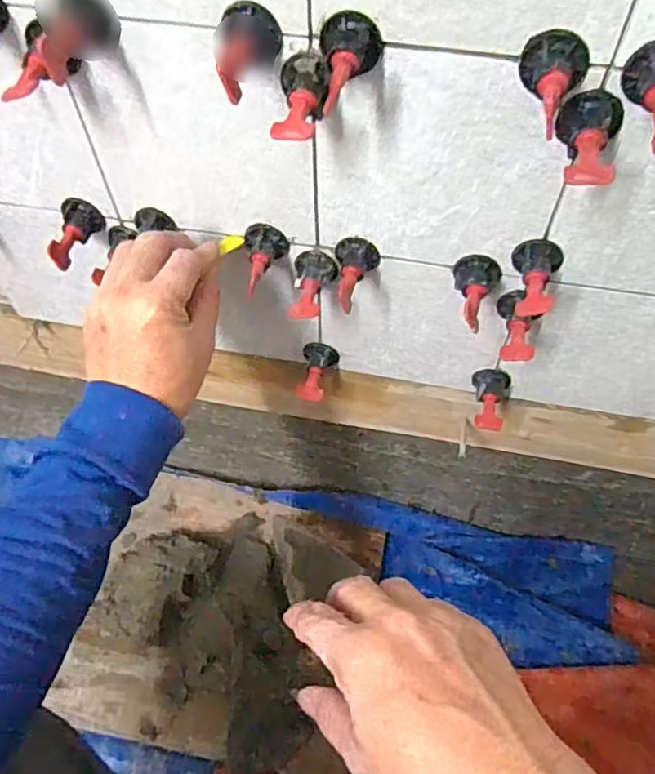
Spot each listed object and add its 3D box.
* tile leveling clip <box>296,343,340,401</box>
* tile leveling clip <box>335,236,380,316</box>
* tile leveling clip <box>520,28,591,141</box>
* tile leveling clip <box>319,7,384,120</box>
[{"bbox_3d":[-0.009,-0.011,0.543,0.029,0.026,0.047,8,58,5],"label":"tile leveling clip"},{"bbox_3d":[0.020,-0.078,0.433,0.031,0.028,0.043,4,58,3],"label":"tile leveling clip"},{"bbox_3d":[0.105,-0.145,0.296,0.031,0.028,0.041,17,59,11],"label":"tile leveling clip"},{"bbox_3d":[0.011,-0.160,0.307,0.031,0.026,0.042,4,58,3],"label":"tile leveling clip"}]

